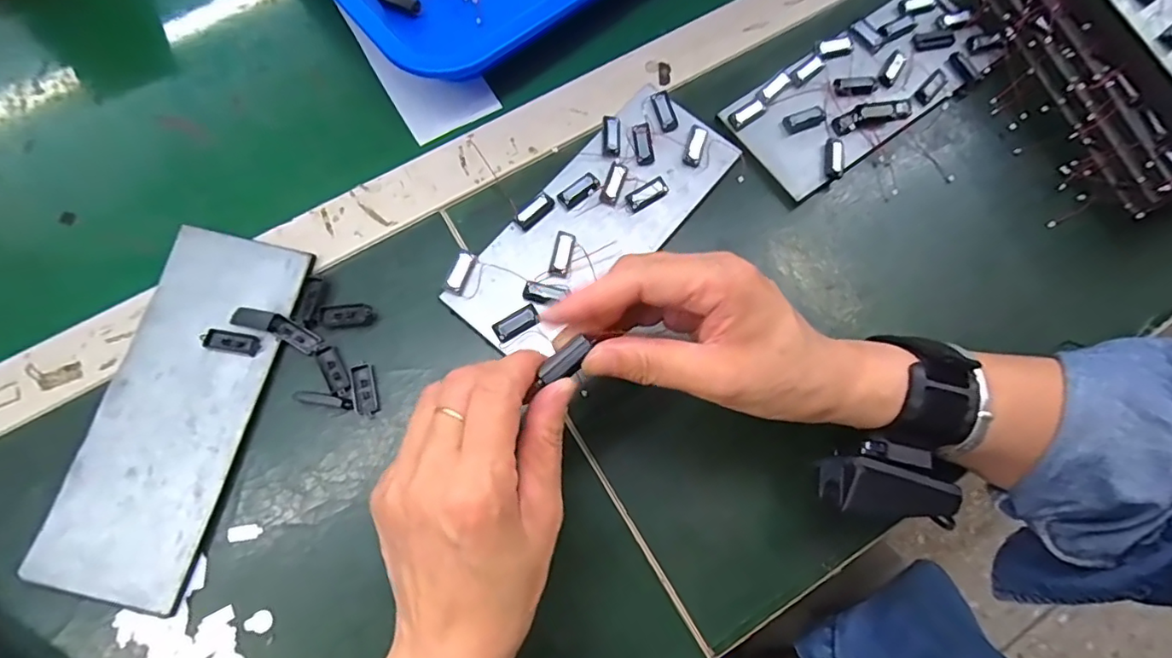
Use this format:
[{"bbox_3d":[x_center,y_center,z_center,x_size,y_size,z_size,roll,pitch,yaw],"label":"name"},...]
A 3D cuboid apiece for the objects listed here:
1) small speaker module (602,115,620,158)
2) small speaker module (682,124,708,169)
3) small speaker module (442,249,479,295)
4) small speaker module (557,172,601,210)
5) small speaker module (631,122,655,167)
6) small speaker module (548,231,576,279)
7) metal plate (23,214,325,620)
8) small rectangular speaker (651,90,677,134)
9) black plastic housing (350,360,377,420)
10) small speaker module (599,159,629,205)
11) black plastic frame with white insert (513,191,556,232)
[{"bbox_3d":[0.017,-0.126,0.358,0.012,0.004,0.030,2,74,-1],"label":"small speaker module"},{"bbox_3d":[0.071,-0.119,0.358,0.011,0.005,0.030,17,74,3],"label":"small speaker module"},{"bbox_3d":[-0.075,-0.034,0.333,0.012,0.010,0.027,22,75,5],"label":"small speaker module"},{"bbox_3d":[-0.004,-0.087,0.346,0.027,0.004,0.014,-39,79,-11],"label":"small speaker module"},{"bbox_3d":[0.037,-0.121,0.356,0.012,0.004,0.030,-6,74,-3],"label":"small speaker module"},{"bbox_3d":[-0.015,-0.046,0.336,0.012,0.005,0.029,11,74,1],"label":"small speaker module"},{"bbox_3d":[-0.226,0.041,0.307,0.080,0.009,0.198,14,74,2],"label":"metal plate"},{"bbox_3d":[0.052,-0.143,0.364,0.012,0.006,0.029,-15,75,-6],"label":"small rectangular speaker"},{"bbox_3d":[-0.127,0.035,0.316,0.013,0.004,0.032,-14,75,-6],"label":"black plastic housing"},{"bbox_3d":[0.018,-0.094,0.349,0.011,0.004,0.030,20,75,4],"label":"small speaker module"},{"bbox_3d":[-0.032,-0.074,0.343,0.012,0.007,0.027,40,77,9],"label":"black plastic frame with white insert"}]

